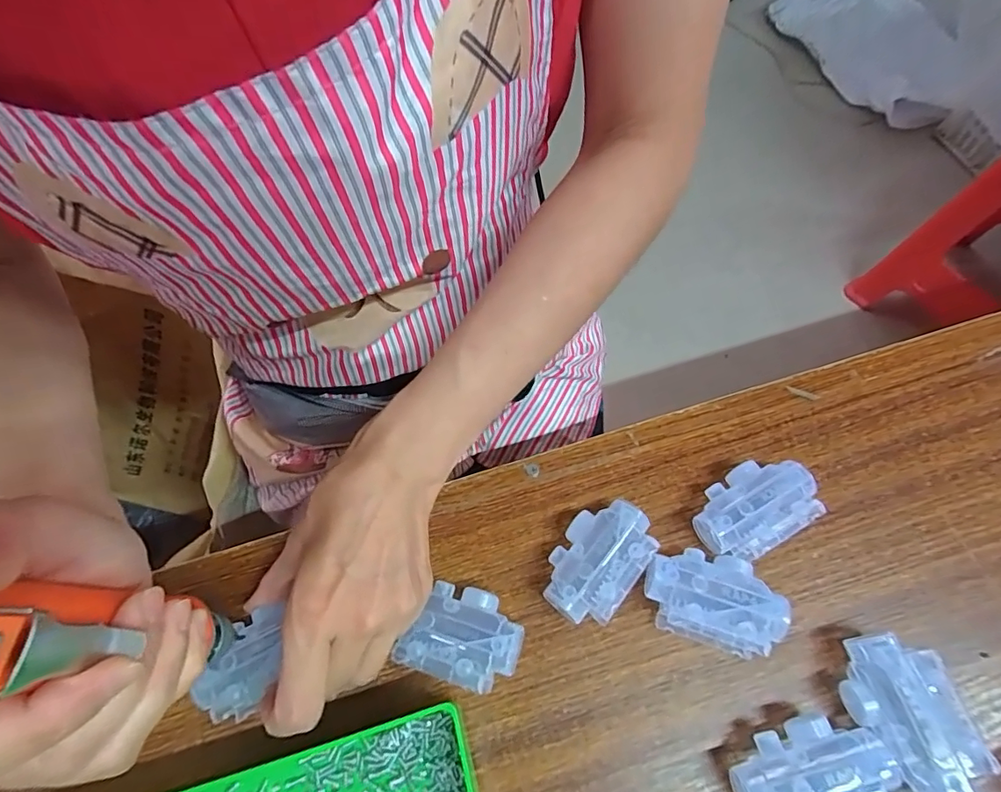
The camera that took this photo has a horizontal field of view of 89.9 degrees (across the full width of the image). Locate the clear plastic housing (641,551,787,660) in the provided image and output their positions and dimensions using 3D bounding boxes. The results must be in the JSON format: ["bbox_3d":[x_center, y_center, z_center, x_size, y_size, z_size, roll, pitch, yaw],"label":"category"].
[{"bbox_3d":[0.114,0.109,0.273,0.068,0.029,0.045,13,64,9],"label":"clear plastic housing"}]

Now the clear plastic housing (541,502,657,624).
[{"bbox_3d":[0.054,0.093,0.284,0.044,0.029,0.068,35,70,19],"label":"clear plastic housing"}]

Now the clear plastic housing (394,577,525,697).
[{"bbox_3d":[-0.018,0.128,0.269,0.058,0.033,0.044,13,64,10],"label":"clear plastic housing"}]

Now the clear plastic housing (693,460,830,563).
[{"bbox_3d":[0.146,0.064,0.291,0.067,0.029,0.045,-28,65,-11],"label":"clear plastic housing"}]

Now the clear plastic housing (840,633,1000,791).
[{"bbox_3d":[0.194,0.154,0.243,0.040,0.030,0.067,-13,63,-4],"label":"clear plastic housing"}]

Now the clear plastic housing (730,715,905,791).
[{"bbox_3d":[0.146,0.178,0.235,0.069,0.032,0.042,-16,63,-5],"label":"clear plastic housing"}]

